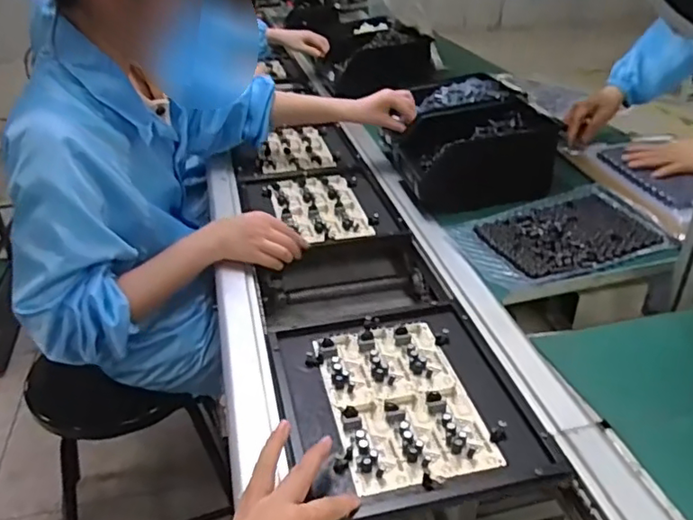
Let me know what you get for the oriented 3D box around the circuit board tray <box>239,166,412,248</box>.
[{"bbox_3d":[-0.045,-0.084,0.930,0.220,0.026,0.235,-9,33,-11],"label":"circuit board tray"}]

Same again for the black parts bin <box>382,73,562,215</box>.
[{"bbox_3d":[0.189,-0.203,0.978,0.217,0.122,0.269,-6,33,-6],"label":"black parts bin"}]

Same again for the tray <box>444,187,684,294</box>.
[{"bbox_3d":[0.289,-0.037,0.813,0.256,0.025,0.167,-11,34,-14],"label":"tray"}]

